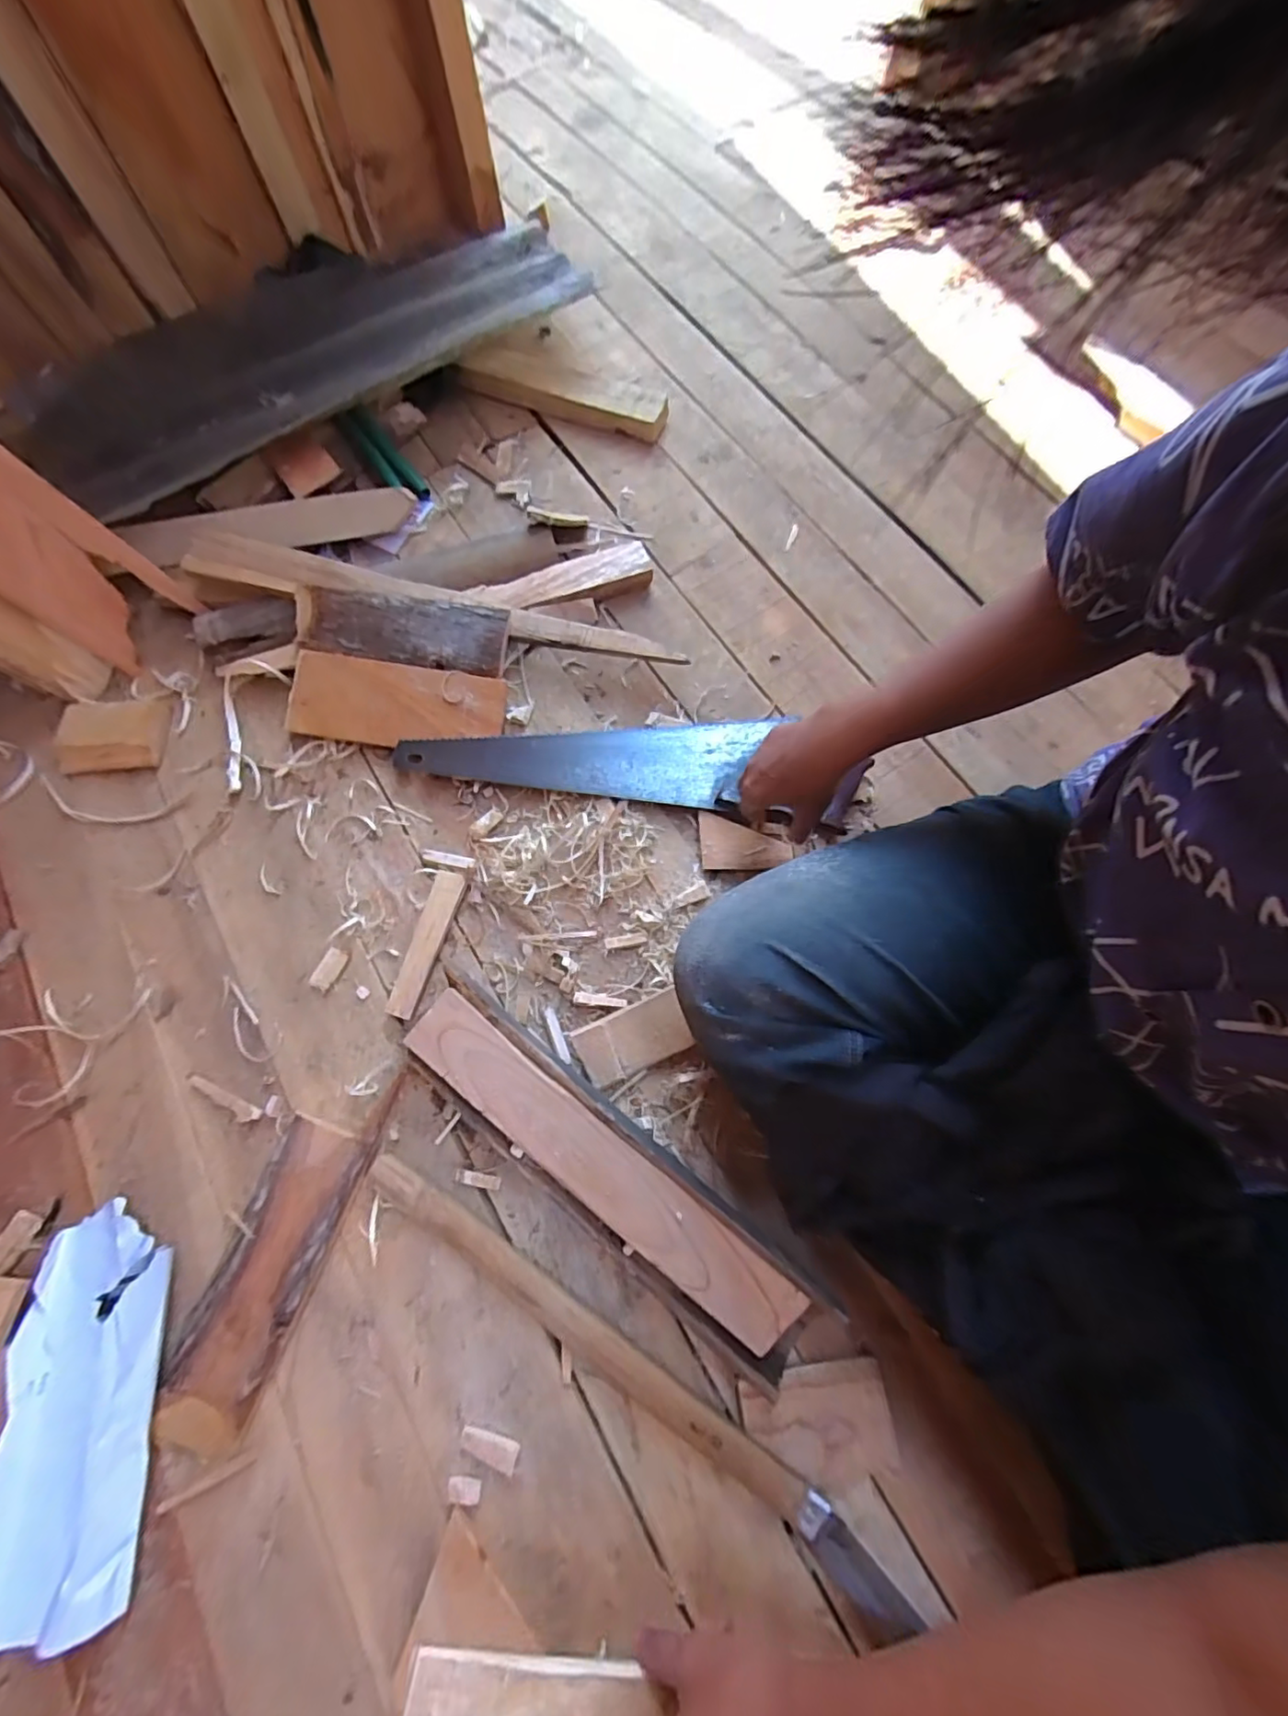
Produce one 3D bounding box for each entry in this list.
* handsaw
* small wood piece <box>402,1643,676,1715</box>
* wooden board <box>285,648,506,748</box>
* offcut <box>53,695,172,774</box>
[{"bbox_3d":[-0.020,-0.103,0.649,0.486,0.016,0.122,3,71,1],"label":"handsaw"},{"bbox_3d":[-0.070,0.501,0.352,0.139,0.014,0.040,15,71,-10],"label":"small wood piece"},{"bbox_3d":[-0.281,-0.174,0.671,0.238,0.017,0.093,8,89,0],"label":"wooden board"},{"bbox_3d":[-0.615,-0.144,0.683,0.120,0.019,0.091,-5,70,-1],"label":"offcut"}]

